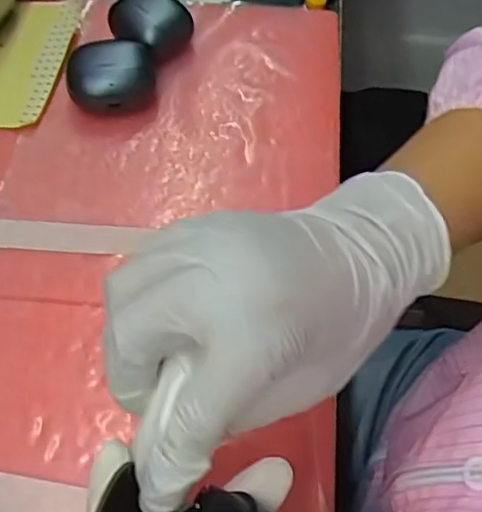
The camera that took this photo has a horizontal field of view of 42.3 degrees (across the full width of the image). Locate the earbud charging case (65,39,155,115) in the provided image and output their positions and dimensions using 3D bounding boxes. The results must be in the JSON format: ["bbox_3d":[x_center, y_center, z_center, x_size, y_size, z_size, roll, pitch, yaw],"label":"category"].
[{"bbox_3d":[-0.083,-0.114,0.398,0.053,0.032,0.043,-5,59,-7],"label":"earbud charging case"}]

